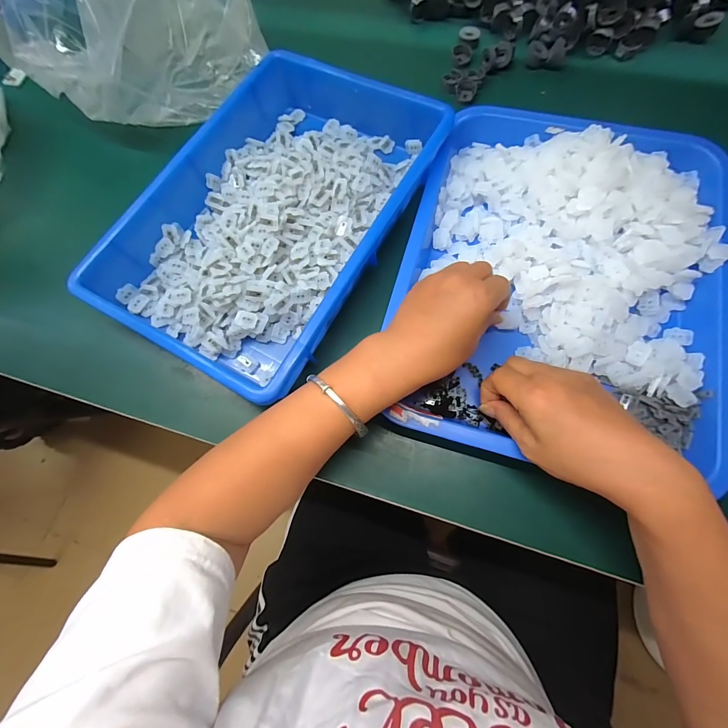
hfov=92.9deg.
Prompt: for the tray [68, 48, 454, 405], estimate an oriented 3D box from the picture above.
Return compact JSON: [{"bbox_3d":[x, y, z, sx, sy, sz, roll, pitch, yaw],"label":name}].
[{"bbox_3d":[-0.091,-0.167,0.379,0.248,0.067,0.368,28,77,12],"label":"tray"}]

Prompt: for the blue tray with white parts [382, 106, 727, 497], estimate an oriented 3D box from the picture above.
[{"bbox_3d":[0.194,-0.093,0.345,0.297,0.056,0.380,15,72,8],"label":"blue tray with white parts"}]

